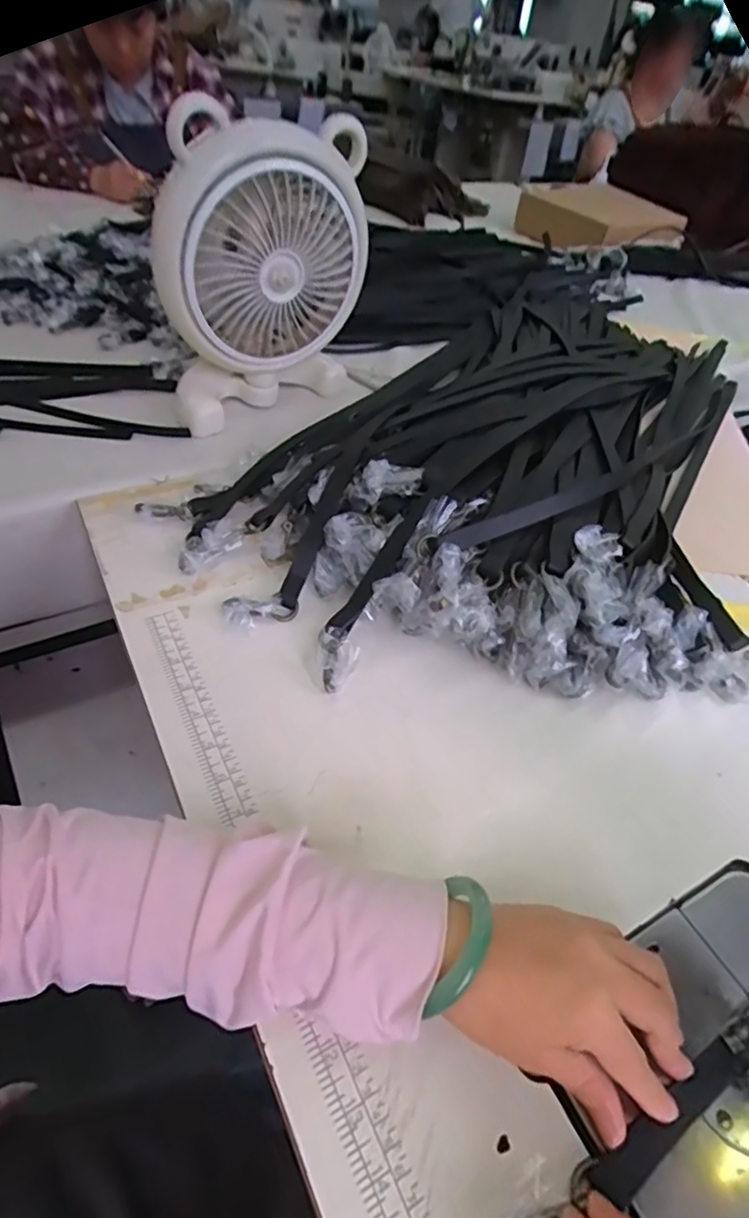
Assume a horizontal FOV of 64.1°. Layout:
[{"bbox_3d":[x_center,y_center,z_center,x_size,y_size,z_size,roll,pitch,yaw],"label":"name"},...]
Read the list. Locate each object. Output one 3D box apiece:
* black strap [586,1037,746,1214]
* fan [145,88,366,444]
[{"bbox_3d":[0.137,0.234,0.274,0.097,0.007,0.015,-17,50,-28],"label":"black strap"},{"bbox_3d":[-0.126,-0.349,0.624,0.213,0.254,0.108,-26,54,-30],"label":"fan"}]

